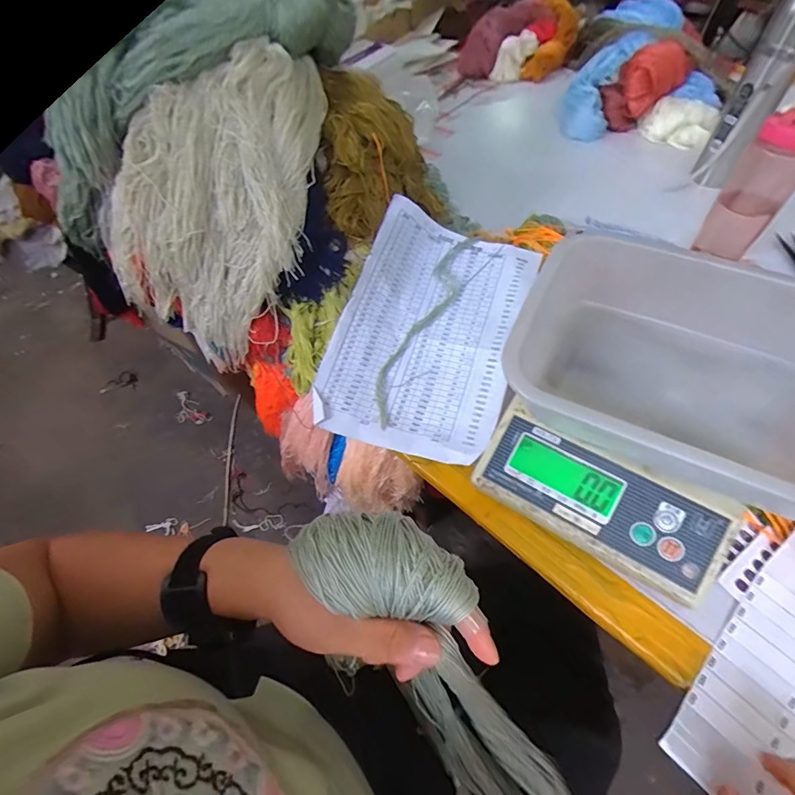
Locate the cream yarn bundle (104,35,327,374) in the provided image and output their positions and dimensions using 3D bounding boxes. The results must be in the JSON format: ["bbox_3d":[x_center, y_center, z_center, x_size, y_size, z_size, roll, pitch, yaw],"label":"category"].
[{"bbox_3d":[-0.207,-0.212,0.469,0.220,0.332,0.070,22,16,-2],"label":"cream yarn bundle"}]

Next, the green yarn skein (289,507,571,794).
[{"bbox_3d":[0.058,0.255,0.320,0.079,0.434,0.088,-33,25,-19],"label":"green yarn skein"}]

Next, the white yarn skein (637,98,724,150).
[{"bbox_3d":[0.505,-0.496,0.772,0.122,0.052,0.073,25,60,19],"label":"white yarn skein"}]

